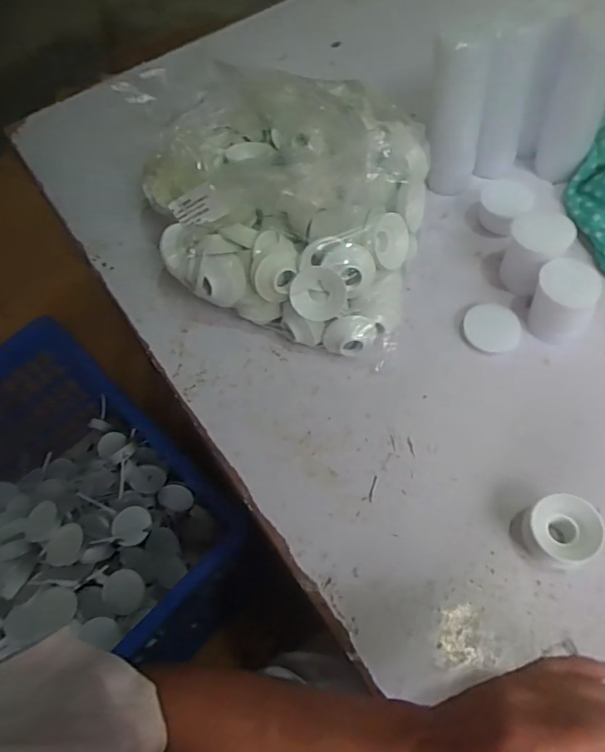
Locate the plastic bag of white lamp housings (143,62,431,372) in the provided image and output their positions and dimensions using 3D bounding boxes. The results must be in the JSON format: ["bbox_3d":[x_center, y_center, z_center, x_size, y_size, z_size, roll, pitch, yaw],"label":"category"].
[{"bbox_3d":[-0.023,-0.202,0.605,0.310,0.172,0.287,12,63,11],"label":"plastic bag of white lamp housings"}]

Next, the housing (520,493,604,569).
[{"bbox_3d":[0.222,0.135,0.464,0.058,0.045,0.054,-2,61,3],"label":"housing"}]

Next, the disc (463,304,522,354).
[{"bbox_3d":[0.209,-0.053,0.590,0.060,0.004,0.056,-1,72,2],"label":"disc"}]

